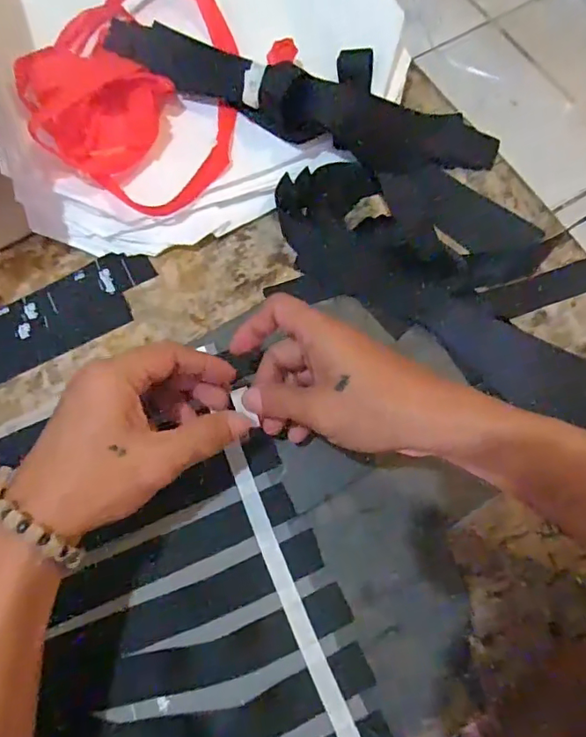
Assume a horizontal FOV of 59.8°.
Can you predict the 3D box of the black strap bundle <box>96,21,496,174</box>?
[{"bbox_3d":[0.003,-0.231,0.425,0.332,0.039,0.071,21,73,9],"label":"black strap bundle"}]

